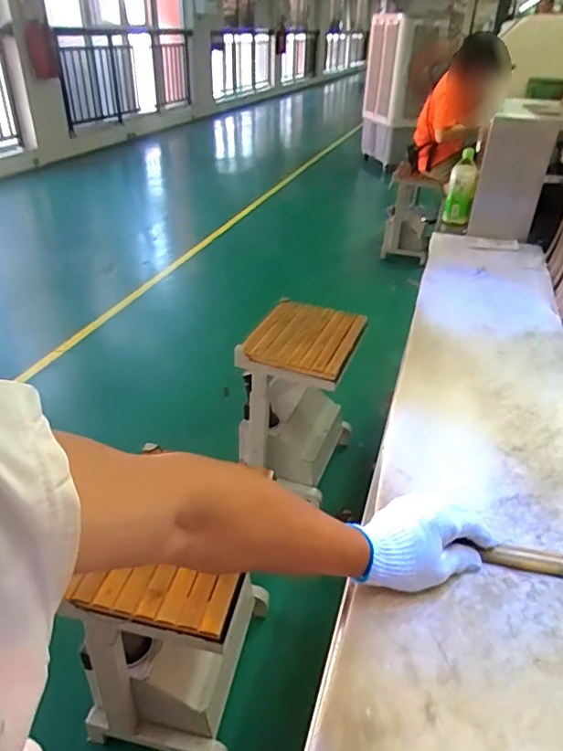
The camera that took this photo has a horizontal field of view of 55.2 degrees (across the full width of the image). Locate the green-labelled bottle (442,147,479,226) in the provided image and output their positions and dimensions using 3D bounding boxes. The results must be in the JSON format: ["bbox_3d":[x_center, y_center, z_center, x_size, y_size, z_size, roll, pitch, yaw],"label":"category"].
[{"bbox_3d":[0.569,-0.591,1.716,0.083,0.205,0.077,9,34,12],"label":"green-labelled bottle"}]

